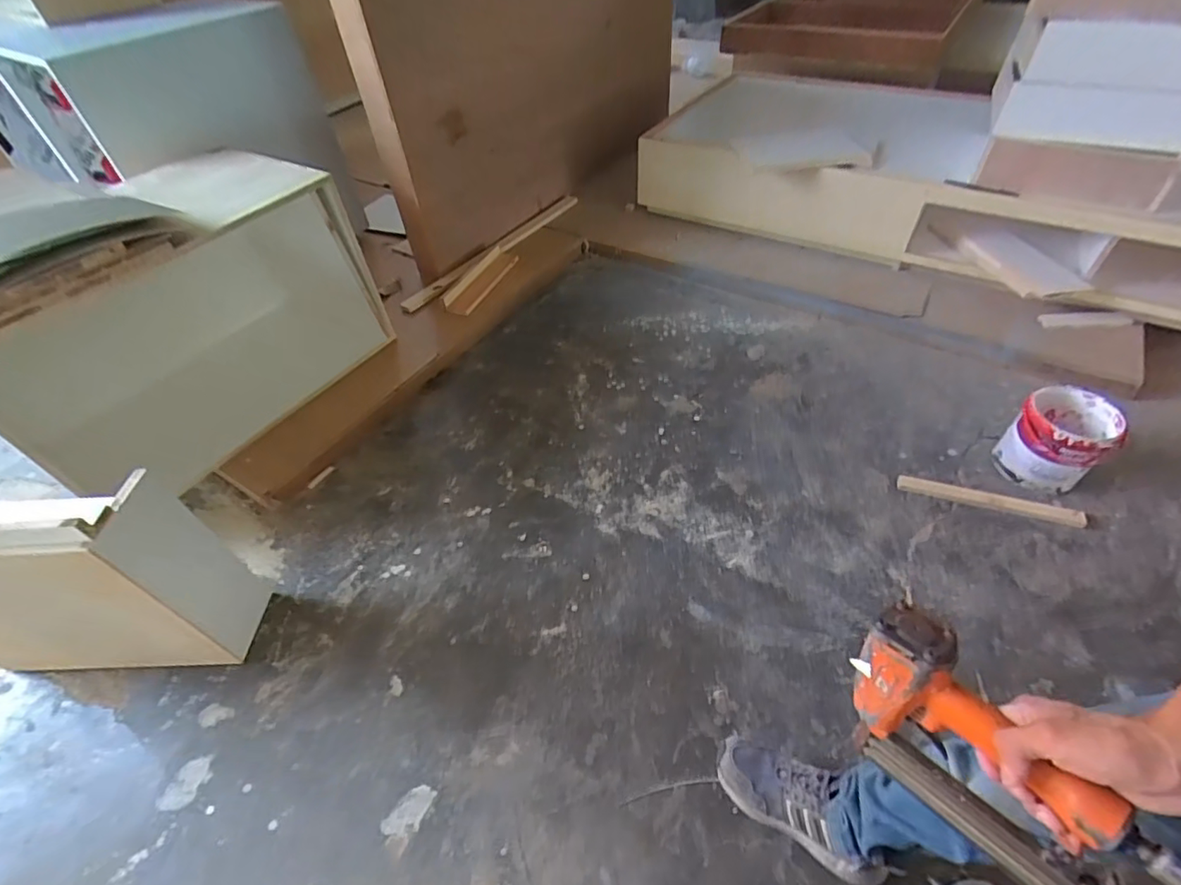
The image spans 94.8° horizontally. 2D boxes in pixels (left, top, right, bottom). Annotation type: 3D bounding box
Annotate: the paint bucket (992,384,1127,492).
[{"bbox_3d":[1.069,0.003,1.259,0.192,0.196,0.176,-1,47,2],"label":"paint bucket"}]

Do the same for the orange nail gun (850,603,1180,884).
[{"bbox_3d":[0.325,0.273,0.453,0.071,0.130,0.247,-23,50,-18],"label":"orange nail gun"}]

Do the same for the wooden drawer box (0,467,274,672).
[{"bbox_3d":[-0.956,0.249,1.011,0.520,0.468,0.160,-2,47,1],"label":"wooden drawer box"}]

